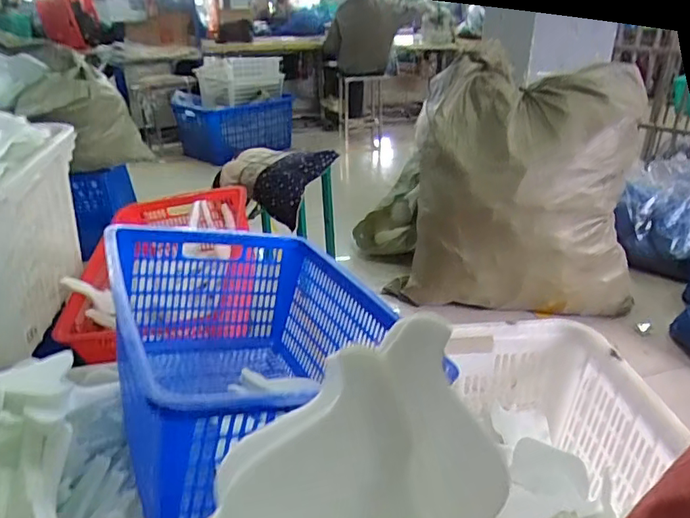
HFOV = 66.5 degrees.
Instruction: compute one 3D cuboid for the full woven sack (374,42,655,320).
[{"bbox_3d":[0.610,-0.225,1.829,0.778,0.773,0.501,14,30,26],"label":"full woven sack"}]

